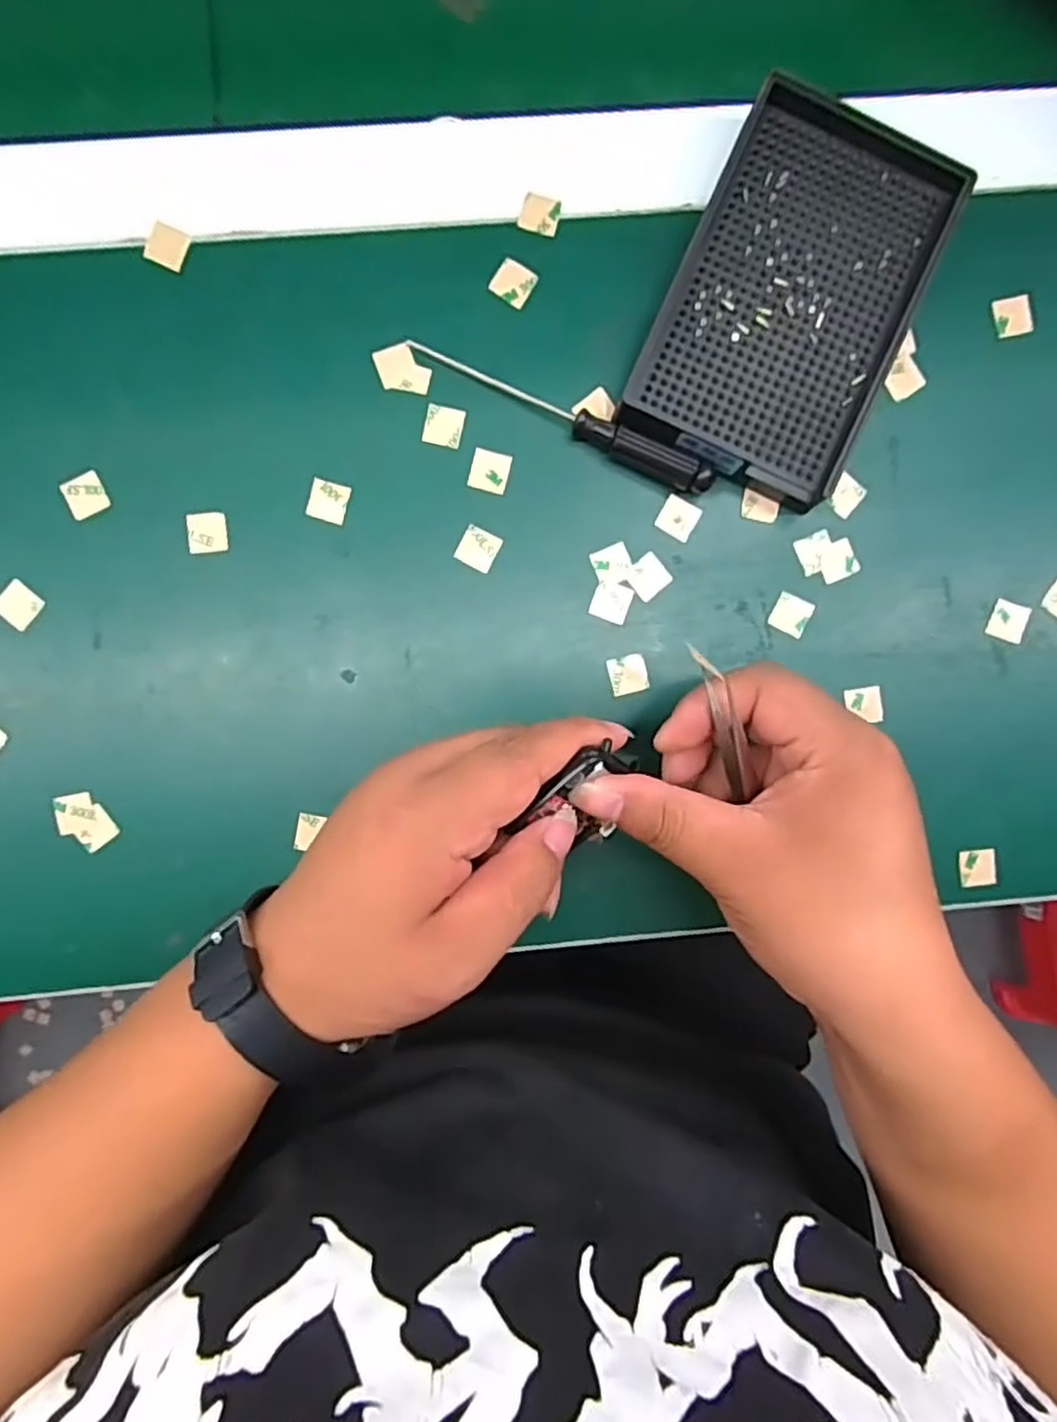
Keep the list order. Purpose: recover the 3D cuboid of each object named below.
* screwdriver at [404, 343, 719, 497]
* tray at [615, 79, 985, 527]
[{"bbox_3d":[0.014,-0.119,0.281,0.131,0.014,0.010,25,91,-3],"label":"screwdriver"},{"bbox_3d":[0.108,-0.161,0.280,0.097,0.021,0.144,25,91,-3],"label":"tray"}]

